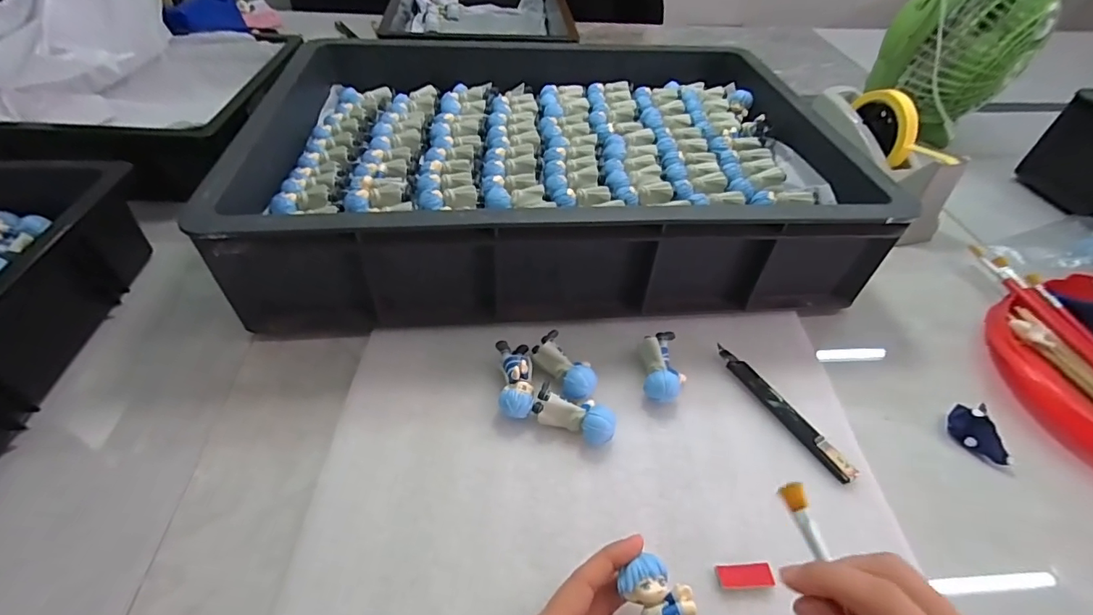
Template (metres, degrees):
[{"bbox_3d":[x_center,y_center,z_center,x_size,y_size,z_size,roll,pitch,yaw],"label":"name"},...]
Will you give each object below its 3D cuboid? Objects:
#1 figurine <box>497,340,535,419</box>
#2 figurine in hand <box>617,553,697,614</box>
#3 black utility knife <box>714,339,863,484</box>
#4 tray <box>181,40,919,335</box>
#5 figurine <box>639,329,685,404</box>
[{"bbox_3d":[-0.024,0.056,0.384,0.027,0.031,0.067,-3,46,-5],"label":"figurine"},{"bbox_3d":[0.062,0.165,0.255,0.034,0.025,0.055,-11,47,-12],"label":"figurine in hand"},{"bbox_3d":[0.192,0.082,0.392,0.016,0.007,0.136,-22,50,-22],"label":"black utility knife"},{"bbox_3d":[0.008,-0.170,0.546,0.573,0.123,0.401,-3,46,-5],"label":"tray"},{"bbox_3d":[0.099,0.051,0.405,0.035,0.024,0.066,2,45,-1],"label":"figurine"}]

